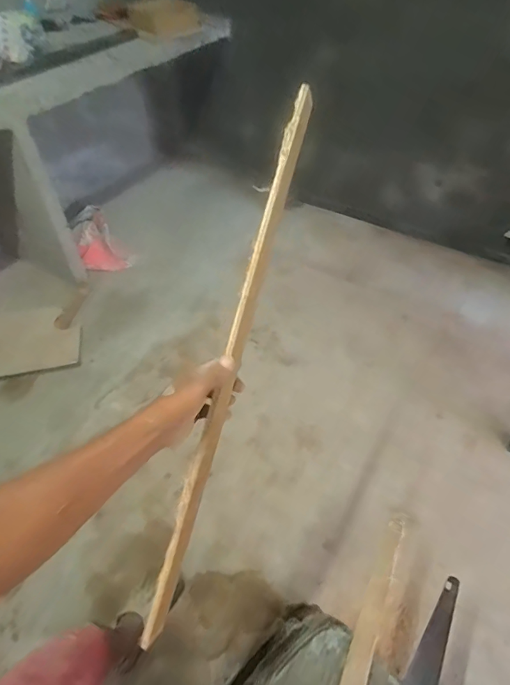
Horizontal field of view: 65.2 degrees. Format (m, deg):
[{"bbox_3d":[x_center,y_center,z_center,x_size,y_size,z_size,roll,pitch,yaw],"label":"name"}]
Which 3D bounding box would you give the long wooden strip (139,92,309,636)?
[{"bbox_3d":[-0.037,0.042,0.531,0.018,0.035,0.747,17,92,11],"label":"long wooden strip"}]

